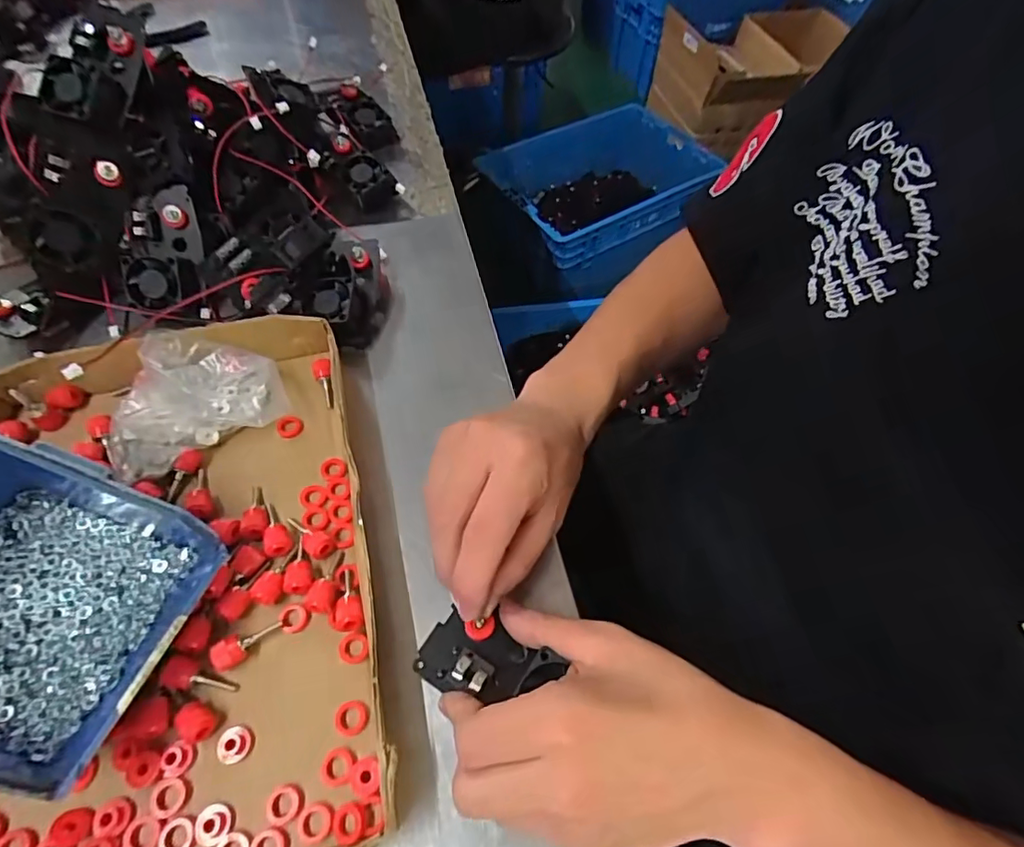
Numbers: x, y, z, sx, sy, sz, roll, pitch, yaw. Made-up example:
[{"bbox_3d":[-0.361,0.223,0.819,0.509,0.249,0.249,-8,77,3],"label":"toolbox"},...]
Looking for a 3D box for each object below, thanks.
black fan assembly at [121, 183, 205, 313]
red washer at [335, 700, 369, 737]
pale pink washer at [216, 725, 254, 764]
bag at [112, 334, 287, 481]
[{"bbox_3d":[-0.262,-0.131,0.403,0.053,0.035,0.094,7,87,-13],"label":"black fan assembly"},{"bbox_3d":[-0.082,0.151,0.270,0.016,0.006,0.016,-9,59,-8],"label":"red washer"},{"bbox_3d":[-0.137,0.158,0.260,0.016,0.007,0.016,-6,58,-6],"label":"pale pink washer"},{"bbox_3d":[-0.211,-0.019,0.348,0.106,0.034,0.083,-20,61,-14],"label":"bag"}]

